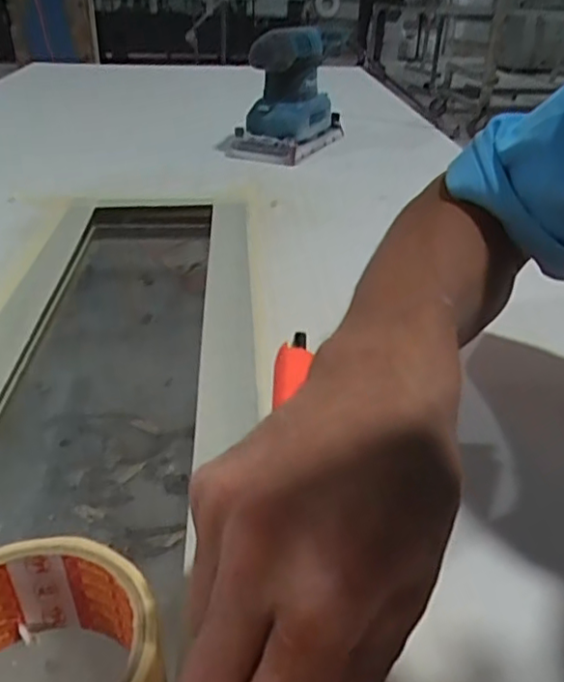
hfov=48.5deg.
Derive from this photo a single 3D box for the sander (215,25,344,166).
[{"bbox_3d":[0.006,-0.351,0.880,0.106,0.148,0.204,13,32,19],"label":"sander"}]

